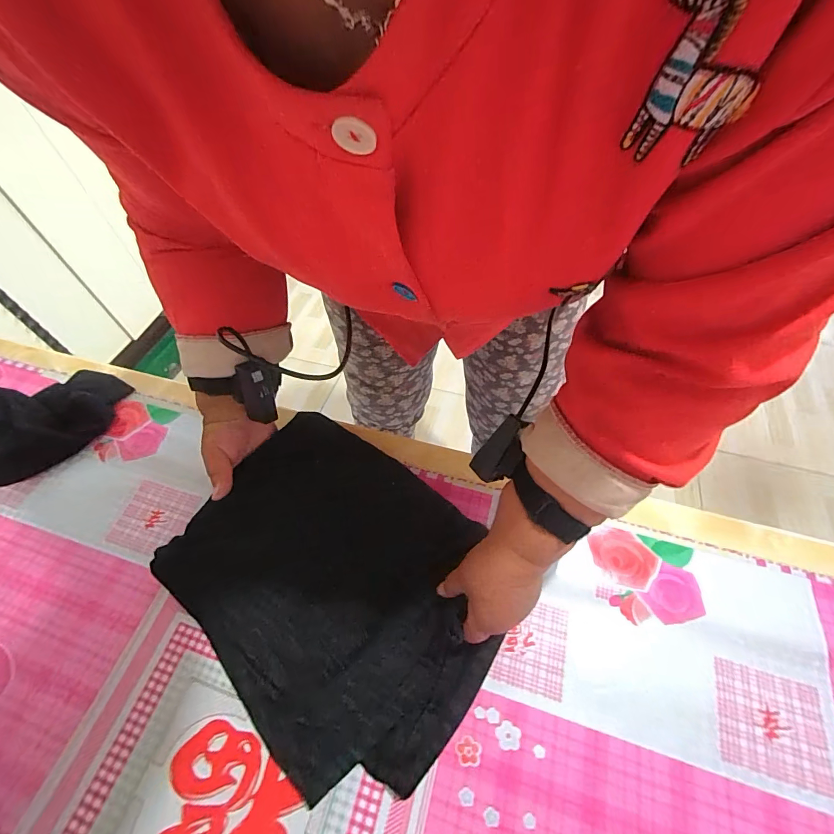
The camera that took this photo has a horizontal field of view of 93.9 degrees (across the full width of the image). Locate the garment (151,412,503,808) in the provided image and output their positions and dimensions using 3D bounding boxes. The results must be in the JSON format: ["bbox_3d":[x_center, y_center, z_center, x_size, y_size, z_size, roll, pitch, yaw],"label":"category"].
[{"bbox_3d":[-0.097,0.176,0.434,0.361,0.060,0.291,35,65,22],"label":"garment"}]

